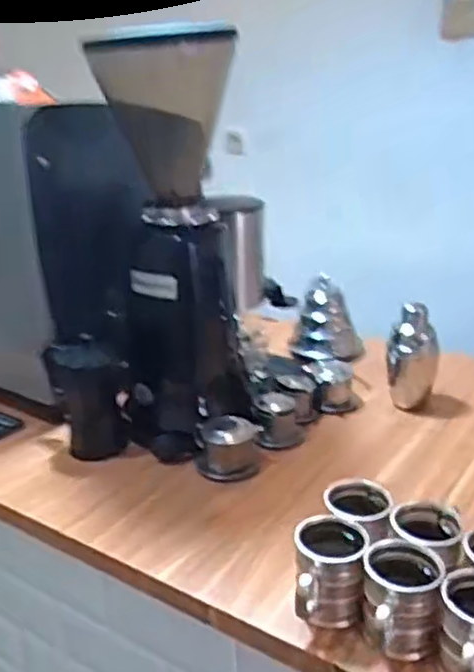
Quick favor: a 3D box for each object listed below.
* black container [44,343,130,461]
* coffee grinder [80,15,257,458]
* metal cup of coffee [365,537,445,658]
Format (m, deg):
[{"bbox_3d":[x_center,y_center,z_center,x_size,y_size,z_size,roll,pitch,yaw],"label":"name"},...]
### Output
[{"bbox_3d":[-0.223,0.086,1.032,0.104,0.147,0.081,-9,23,-18],"label":"black container"},{"bbox_3d":[-0.092,-0.136,1.036,0.198,0.556,0.259,-4,22,-5],"label":"coffee grinder"},{"bbox_3d":[0.161,0.258,0.665,0.070,0.086,0.080,0,22,5],"label":"metal cup of coffee"}]

